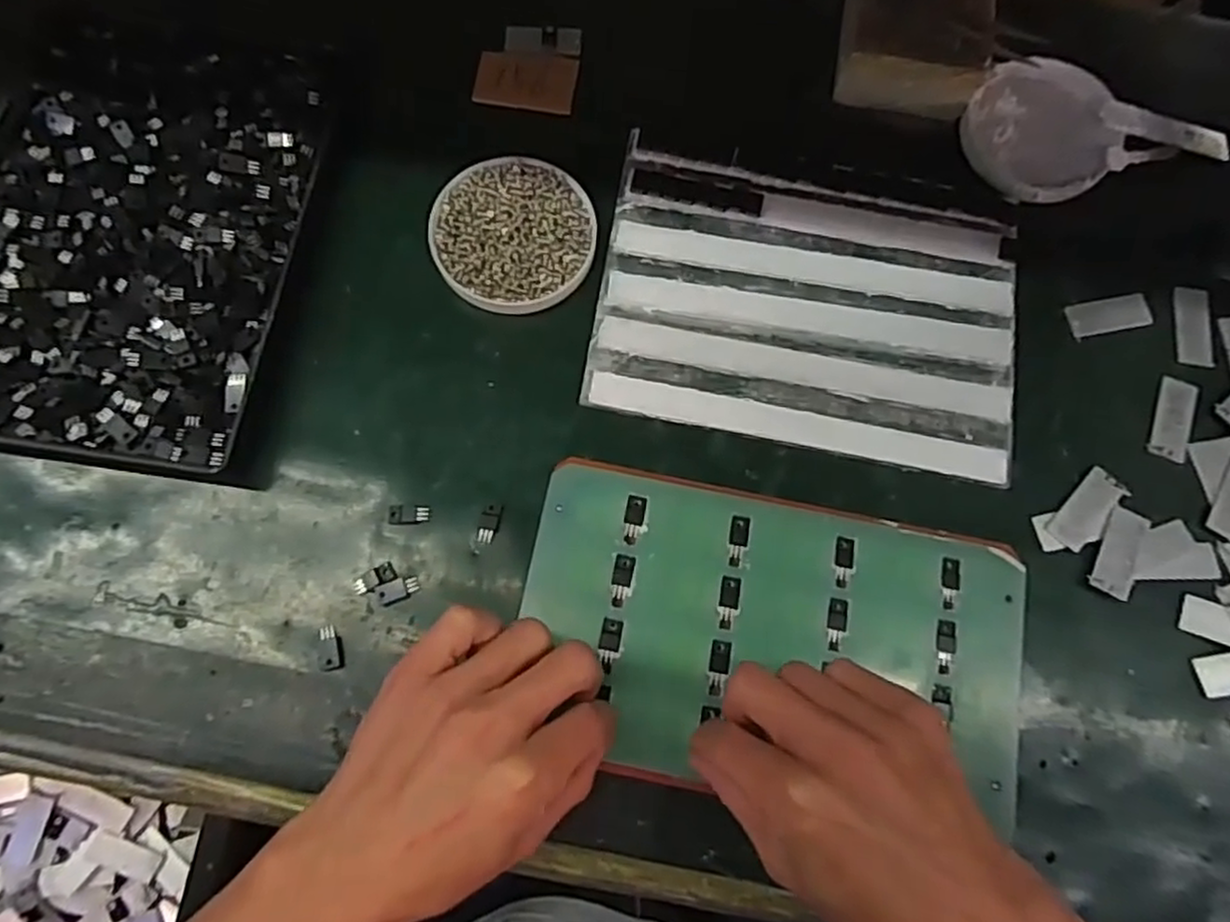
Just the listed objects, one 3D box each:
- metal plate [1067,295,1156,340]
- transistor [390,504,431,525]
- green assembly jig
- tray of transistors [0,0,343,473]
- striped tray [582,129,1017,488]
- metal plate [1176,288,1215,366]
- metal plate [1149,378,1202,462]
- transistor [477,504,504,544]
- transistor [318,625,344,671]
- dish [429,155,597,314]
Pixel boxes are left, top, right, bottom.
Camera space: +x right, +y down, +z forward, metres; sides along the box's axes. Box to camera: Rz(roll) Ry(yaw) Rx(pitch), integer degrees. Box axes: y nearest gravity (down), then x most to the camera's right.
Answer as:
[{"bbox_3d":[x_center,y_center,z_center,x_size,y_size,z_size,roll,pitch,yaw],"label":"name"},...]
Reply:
[{"bbox_3d":[0.304,-0.090,0.436,0.056,0.004,0.023,-15,76,-5],"label":"metal plate"},{"bbox_3d":[-0.113,0.029,0.391,0.022,0.004,0.011,0,76,-1],"label":"transistor"},{"bbox_3d":[0.079,0.087,0.356,0.247,0.009,0.145,10,71,1],"label":"green assembly jig"},{"bbox_3d":[-0.282,-0.136,0.428,0.197,0.040,0.282,8,76,1],"label":"tray of transistors"},{"bbox_3d":[0.116,-0.092,0.428,0.244,0.020,0.171,11,71,2],"label":"striped tray"},{"bbox_3d":[0.357,-0.083,0.439,0.021,0.005,0.052,8,75,1],"label":"metal plate"},{"bbox_3d":[0.332,-0.025,0.421,0.021,0.004,0.052,21,73,13],"label":"metal plate"},{"bbox_3d":[-0.069,0.034,0.388,0.011,0.004,0.022,11,76,2],"label":"transistor"},{"bbox_3d":[-0.150,0.098,0.372,0.012,0.004,0.022,-16,76,-5],"label":"transistor"},{"bbox_3d":[-0.062,-0.137,0.434,0.095,0.019,0.099,0,76,-1],"label":"dish"}]

